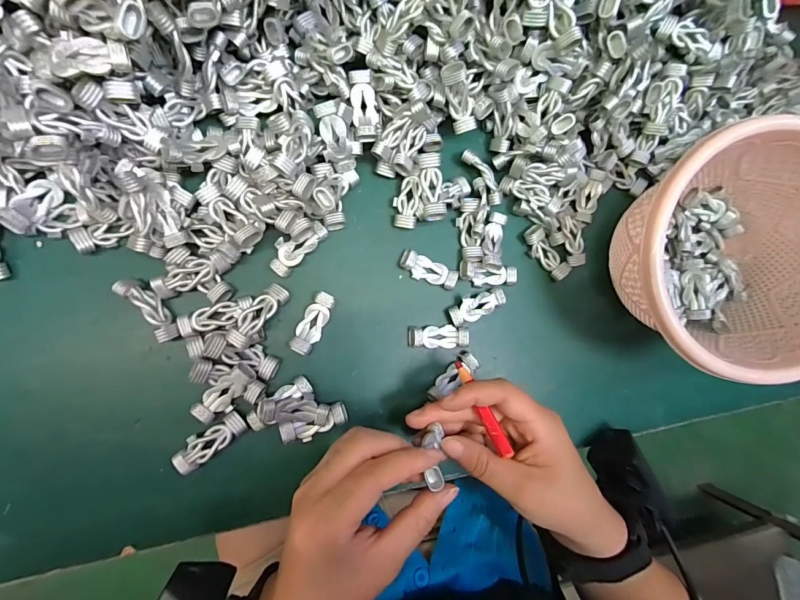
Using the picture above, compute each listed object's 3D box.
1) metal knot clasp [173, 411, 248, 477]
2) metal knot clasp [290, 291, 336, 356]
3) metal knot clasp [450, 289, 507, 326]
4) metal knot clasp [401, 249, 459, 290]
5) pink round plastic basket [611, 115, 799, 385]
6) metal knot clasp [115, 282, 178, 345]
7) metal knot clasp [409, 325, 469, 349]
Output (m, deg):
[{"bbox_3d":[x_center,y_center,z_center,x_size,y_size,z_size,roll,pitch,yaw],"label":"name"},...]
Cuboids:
[{"bbox_3d":[-0.118,0.087,0.242,0.045,0.009,0.017,-38,96,-9],"label":"metal knot clasp"},{"bbox_3d":[-0.058,0.015,0.259,0.016,0.012,0.042,24,85,-9],"label":"metal knot clasp"},{"bbox_3d":[0.055,0.004,0.277,0.042,0.008,0.017,-22,93,-10],"label":"metal knot clasp"},{"bbox_3d":[0.020,-0.020,0.274,0.042,0.008,0.016,24,85,-9],"label":"metal knot clasp"},{"bbox_3d":[0.204,-0.025,0.256,0.139,0.095,0.134,0,89,-11],"label":"pink round plastic basket"},{"bbox_3d":[-0.153,0.006,0.235,0.014,0.007,0.044,-35,95,-9],"label":"metal knot clasp"},{"bbox_3d":[0.027,0.026,0.272,0.041,0.011,0.015,-1,89,-11],"label":"metal knot clasp"}]

